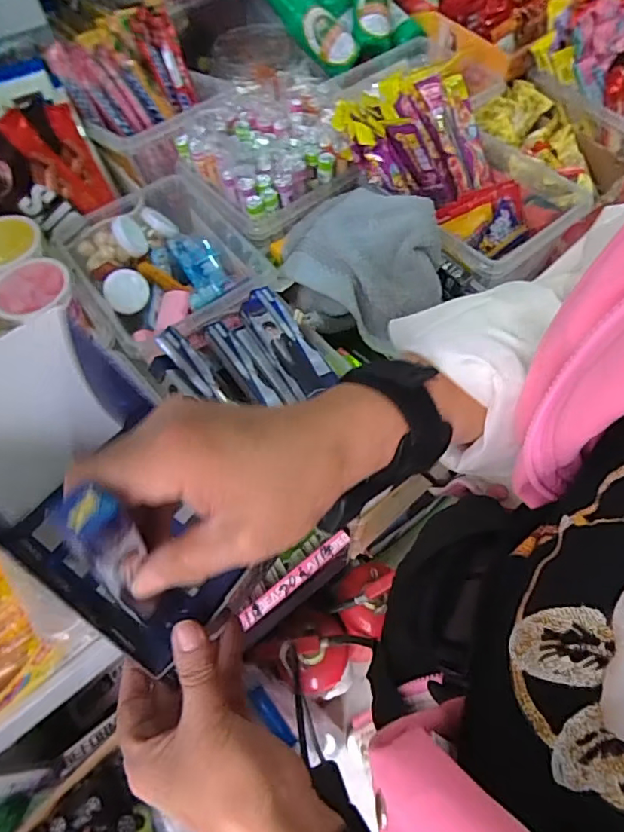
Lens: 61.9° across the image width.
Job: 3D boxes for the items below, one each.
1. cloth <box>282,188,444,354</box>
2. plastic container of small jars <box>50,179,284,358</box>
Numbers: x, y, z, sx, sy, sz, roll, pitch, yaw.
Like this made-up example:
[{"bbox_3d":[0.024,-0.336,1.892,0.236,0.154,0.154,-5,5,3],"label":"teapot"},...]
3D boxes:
[{"bbox_3d":[0.044,-0.143,0.497,0.144,0.101,0.110,3,61,5],"label":"cloth"},{"bbox_3d":[-0.155,-0.157,0.532,0.159,0.054,0.215,-36,65,-16],"label":"plastic container of small jars"}]

